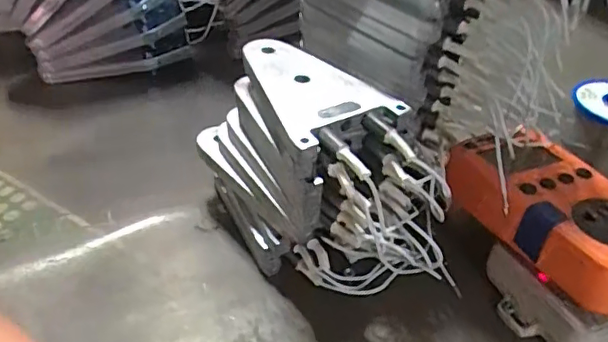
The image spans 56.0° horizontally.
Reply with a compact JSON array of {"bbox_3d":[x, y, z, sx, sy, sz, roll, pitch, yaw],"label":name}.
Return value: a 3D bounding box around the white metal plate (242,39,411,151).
[{"bbox_3d":[0.000,-0.047,0.312,0.066,0.010,0.092,-21,48,-28],"label":"white metal plate"}]

